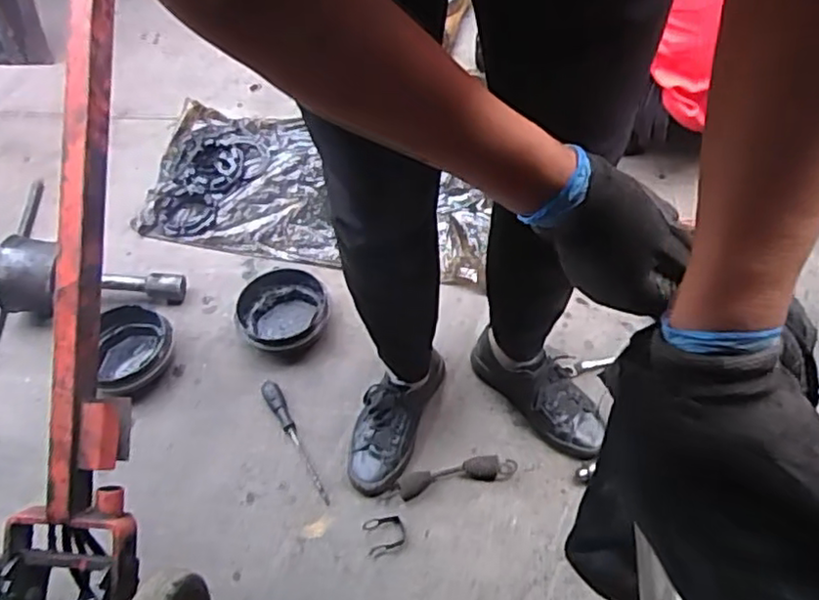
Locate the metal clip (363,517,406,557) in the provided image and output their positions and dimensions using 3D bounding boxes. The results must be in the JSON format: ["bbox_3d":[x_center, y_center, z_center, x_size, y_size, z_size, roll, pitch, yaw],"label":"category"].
[{"bbox_3d":[-0.036,0.336,0.938,0.055,0.005,0.053,-13,52,-5],"label":"metal clip"}]

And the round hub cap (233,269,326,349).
[{"bbox_3d":[-0.223,0.022,1.165,0.161,0.063,0.156,-2,52,3],"label":"round hub cap"}]

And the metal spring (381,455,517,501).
[{"bbox_3d":[0.061,0.260,0.977,0.196,0.023,0.038,-12,52,-4],"label":"metal spring"}]

